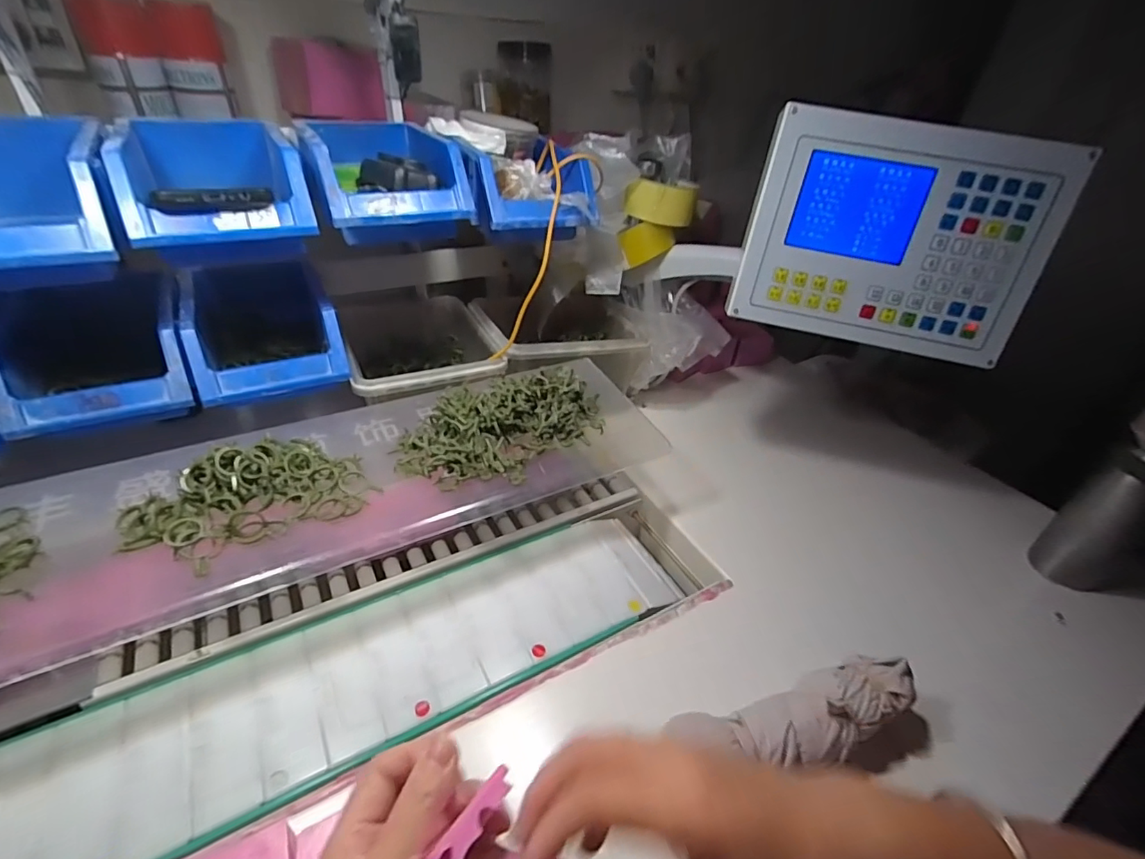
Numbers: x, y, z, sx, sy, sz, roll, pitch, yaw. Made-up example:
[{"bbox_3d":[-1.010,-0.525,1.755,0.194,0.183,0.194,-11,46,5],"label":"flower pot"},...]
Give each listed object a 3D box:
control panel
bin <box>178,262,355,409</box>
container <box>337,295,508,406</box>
[{"bbox_3d":[0.280,-0.168,0.453,0.240,0.183,0.030,15,22,10],"label":"control panel"},{"bbox_3d":[-0.302,-0.098,0.503,0.123,0.069,0.167,-16,42,-28],"label":"bin"},{"bbox_3d":[-0.186,-0.089,0.614,0.153,0.073,0.220,-12,40,-24],"label":"container"}]

